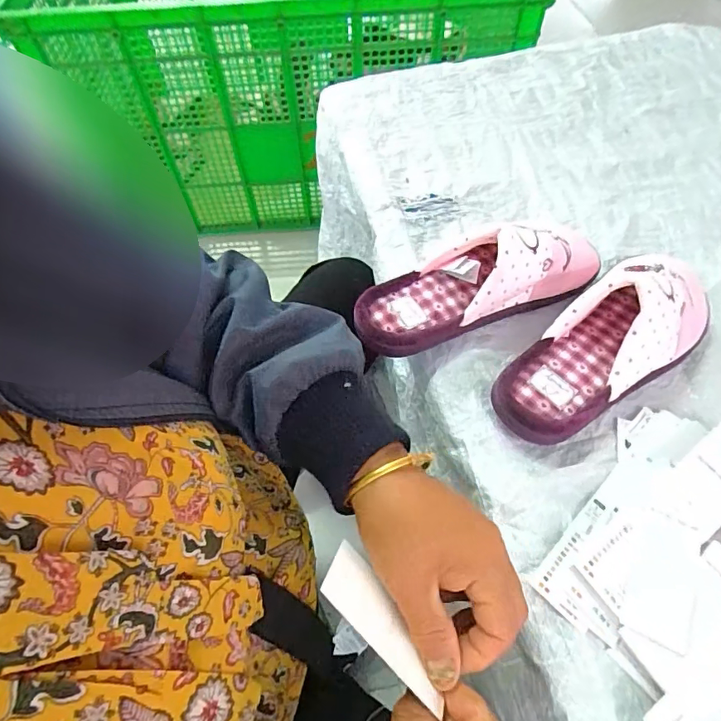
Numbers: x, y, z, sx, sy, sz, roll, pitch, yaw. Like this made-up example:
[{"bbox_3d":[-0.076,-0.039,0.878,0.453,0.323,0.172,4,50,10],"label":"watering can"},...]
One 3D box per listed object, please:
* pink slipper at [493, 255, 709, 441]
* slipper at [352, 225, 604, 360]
[{"bbox_3d":[0.209,-0.019,0.402,0.209,0.083,0.085,-30,63,-17],"label":"pink slipper"},{"bbox_3d":[0.102,-0.077,0.439,0.228,0.085,0.084,-20,61,-11],"label":"slipper"}]

